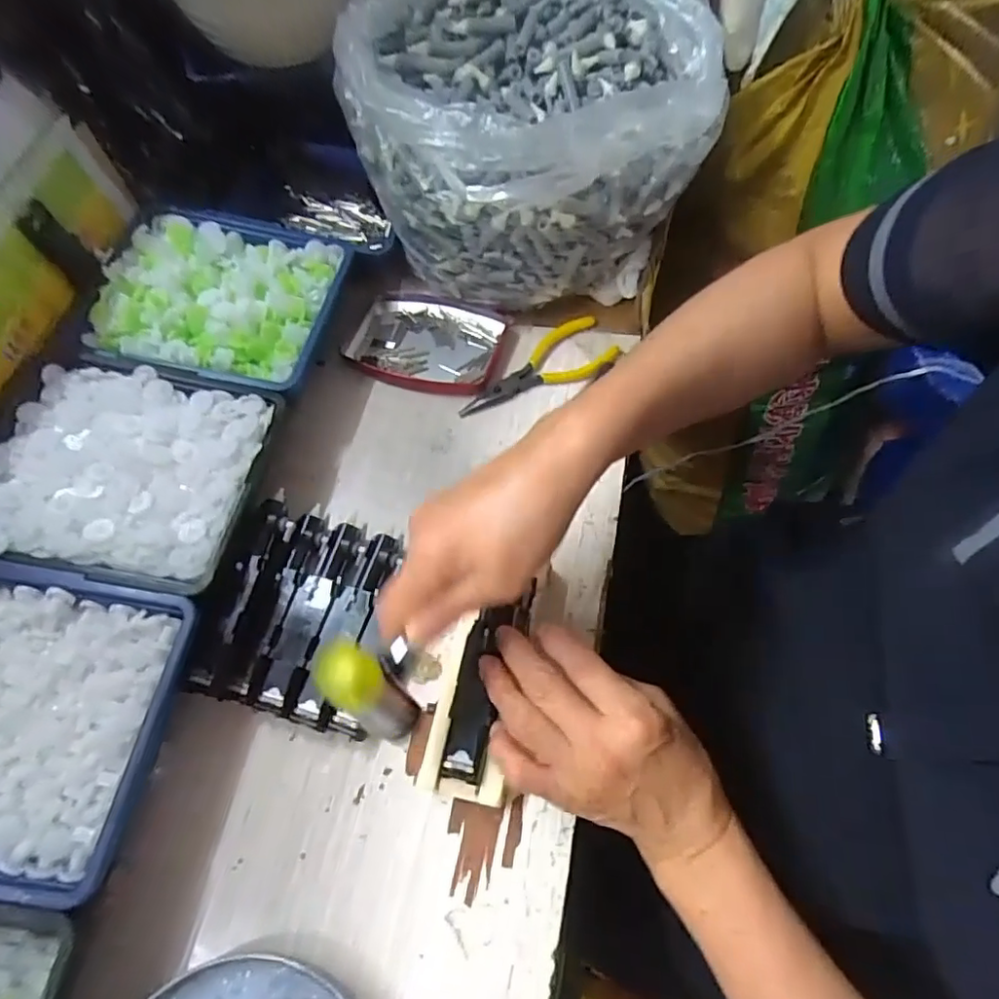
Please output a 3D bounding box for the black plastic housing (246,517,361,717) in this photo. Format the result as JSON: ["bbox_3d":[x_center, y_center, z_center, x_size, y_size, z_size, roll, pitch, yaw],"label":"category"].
[{"bbox_3d":[-0.116,0.067,0.367,0.026,0.018,0.127,12,63,11],"label":"black plastic housing"}]

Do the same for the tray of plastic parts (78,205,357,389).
[{"bbox_3d":[-0.201,-0.150,0.421,0.144,0.039,0.139,9,62,9],"label":"tray of plastic parts"}]

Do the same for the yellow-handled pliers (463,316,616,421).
[{"bbox_3d":[0.027,-0.098,0.443,0.127,0.010,0.046,-26,63,-10],"label":"yellow-handled pliers"}]

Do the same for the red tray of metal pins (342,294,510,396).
[{"bbox_3d":[-0.062,-0.122,0.463,0.123,0.022,0.083,14,63,11],"label":"red tray of metal pins"}]

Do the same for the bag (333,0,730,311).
[{"bbox_3d":[0.010,-0.290,0.435,0.232,0.204,0.255,-17,62,-5],"label":"bag"}]

